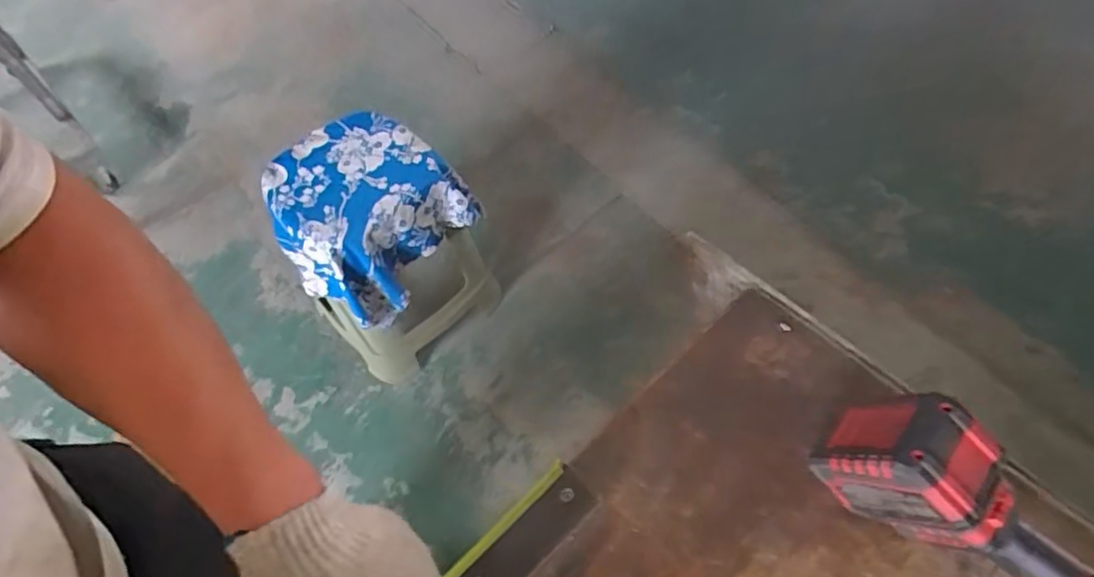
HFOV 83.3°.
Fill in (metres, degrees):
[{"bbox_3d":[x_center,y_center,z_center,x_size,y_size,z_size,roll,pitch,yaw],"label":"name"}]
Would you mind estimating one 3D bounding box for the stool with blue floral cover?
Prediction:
[{"bbox_3d":[-0.364,-0.082,1.370,0.361,0.455,0.329,-41,64,-19],"label":"stool with blue floral cover"}]

